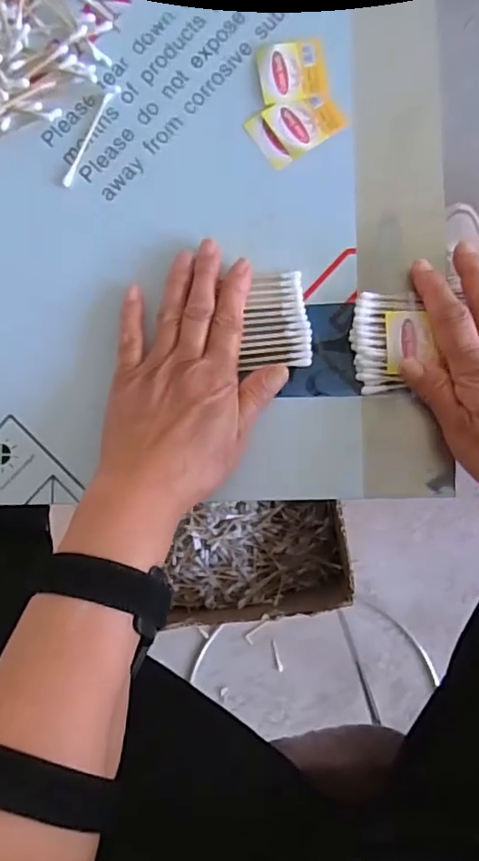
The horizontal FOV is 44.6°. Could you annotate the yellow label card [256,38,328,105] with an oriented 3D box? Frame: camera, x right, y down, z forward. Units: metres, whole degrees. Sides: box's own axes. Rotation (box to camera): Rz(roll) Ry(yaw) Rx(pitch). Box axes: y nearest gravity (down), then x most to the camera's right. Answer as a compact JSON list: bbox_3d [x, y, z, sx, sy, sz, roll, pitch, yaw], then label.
[{"bbox_3d":[0.036,-0.239,0.387,0.044,0.004,0.041,-6,86,4],"label":"yellow label card"}]

